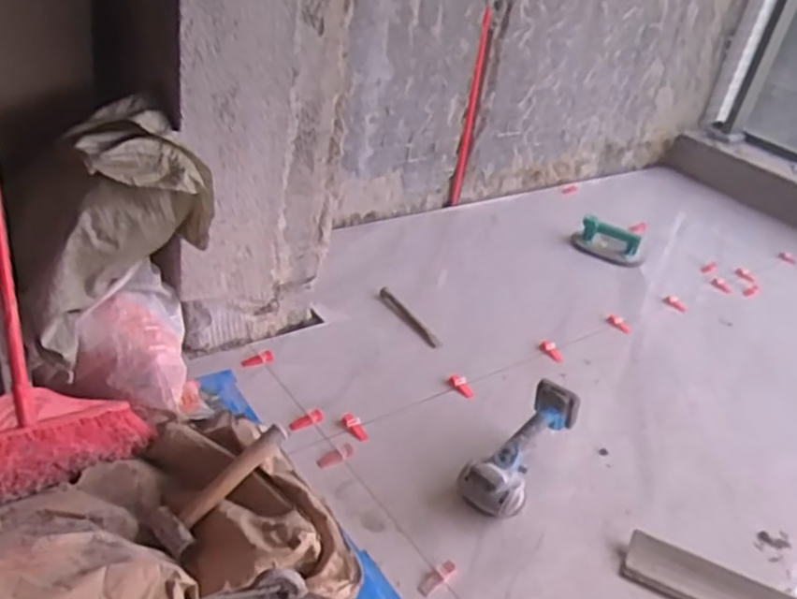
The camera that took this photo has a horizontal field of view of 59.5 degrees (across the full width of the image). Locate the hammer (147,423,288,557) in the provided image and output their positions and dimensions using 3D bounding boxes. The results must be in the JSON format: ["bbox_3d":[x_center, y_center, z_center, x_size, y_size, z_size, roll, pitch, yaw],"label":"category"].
[{"bbox_3d":[-0.276,0.288,1.100,0.082,0.032,0.242,32,60,34],"label":"hammer"}]

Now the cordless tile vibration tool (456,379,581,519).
[{"bbox_3d":[0.231,0.273,1.290,0.103,0.101,0.288,28,54,30],"label":"cordless tile vibration tool"}]

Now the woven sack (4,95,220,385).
[{"bbox_3d":[-0.489,-0.114,1.189,0.324,0.377,0.146,-14,40,-33],"label":"woven sack"}]

